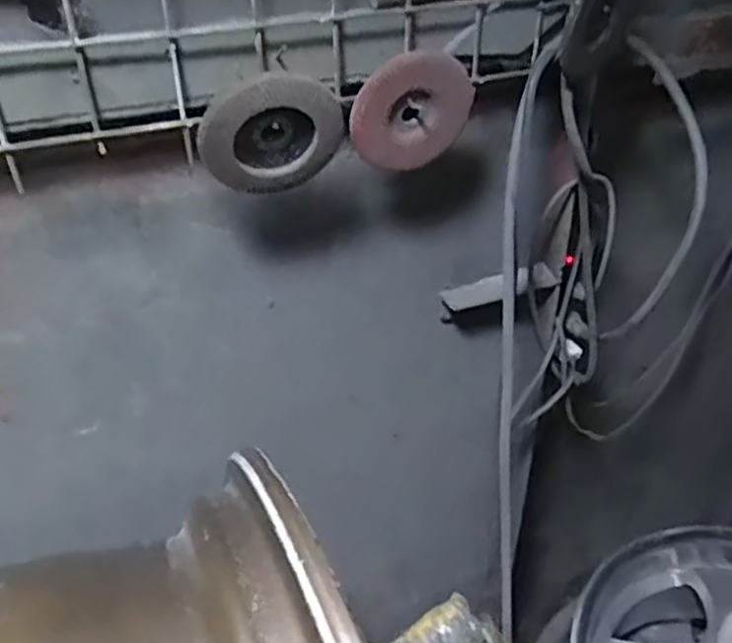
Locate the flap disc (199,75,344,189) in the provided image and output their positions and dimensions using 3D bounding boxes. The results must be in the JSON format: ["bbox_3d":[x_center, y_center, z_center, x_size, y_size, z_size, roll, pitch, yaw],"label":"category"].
[{"bbox_3d":[-0.064,-0.126,0.466,0.097,0.086,0.014,-29,57,12],"label":"flap disc"}]

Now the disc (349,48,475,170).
[{"bbox_3d":[0.032,-0.155,0.509,0.088,0.093,0.012,18,36,-39],"label":"disc"}]

